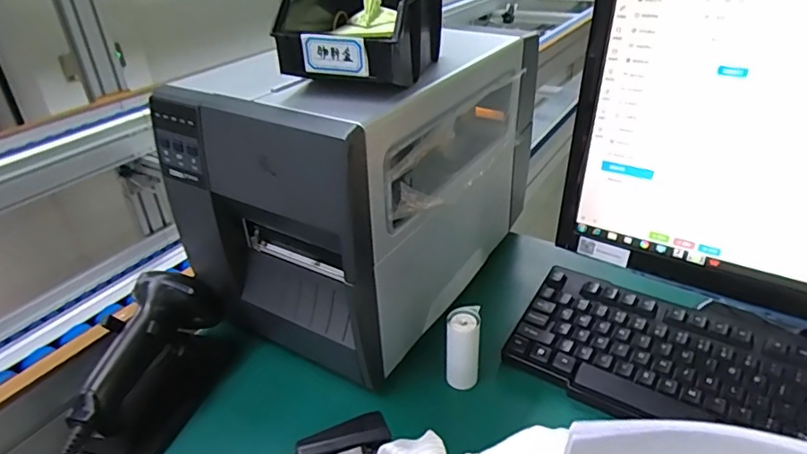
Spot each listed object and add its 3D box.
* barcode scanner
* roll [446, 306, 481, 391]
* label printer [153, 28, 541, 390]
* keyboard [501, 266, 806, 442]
[{"bbox_3d":[-0.276,0.134,0.566,0.062,0.091,0.189,9,47,19],"label":"barcode scanner"},{"bbox_3d":[0.061,0.123,0.535,0.034,0.085,0.041,3,31,9],"label":"roll"},{"bbox_3d":[-0.026,-0.055,0.648,0.250,0.305,0.423,14,35,26],"label":"label printer"},{"bbox_3d":[0.329,0.152,0.479,0.457,0.037,0.159,17,36,29],"label":"keyboard"}]

